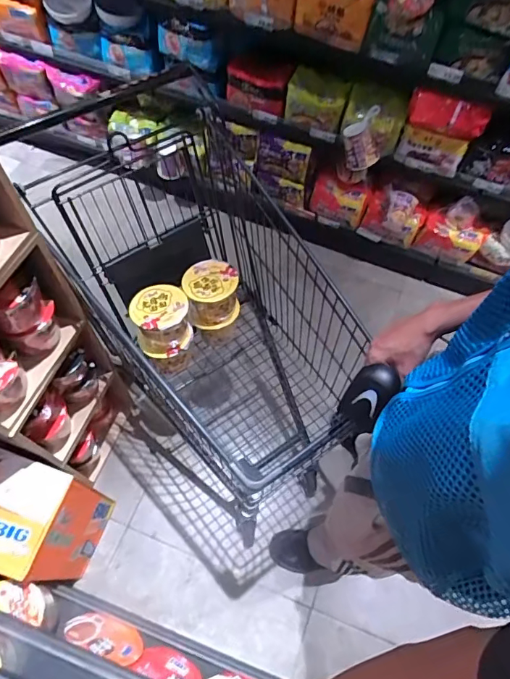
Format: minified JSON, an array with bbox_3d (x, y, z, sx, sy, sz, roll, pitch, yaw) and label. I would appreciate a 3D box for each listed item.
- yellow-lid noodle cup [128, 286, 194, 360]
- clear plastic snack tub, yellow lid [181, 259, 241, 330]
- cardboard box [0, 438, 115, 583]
[{"bbox_3d":[-0.219,-0.043,1.059,0.128,0.110,0.144,-11,64,-8],"label":"yellow-lid noodle cup"},{"bbox_3d":[-0.106,-0.110,1.100,0.125,0.122,0.134,-14,64,-10],"label":"clear plastic snack tub, yellow lid"},{"bbox_3d":[-0.571,0.450,1.155,0.264,0.429,0.236,19,63,7],"label":"cardboard box"}]

